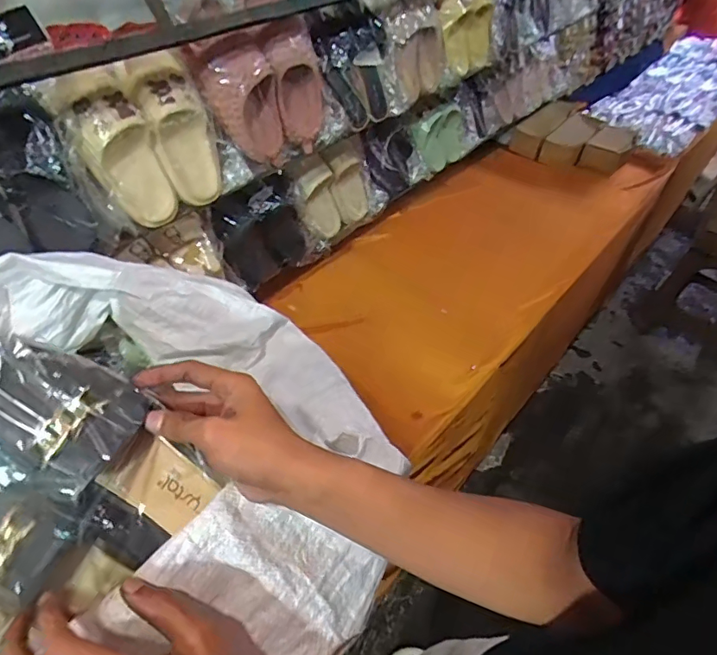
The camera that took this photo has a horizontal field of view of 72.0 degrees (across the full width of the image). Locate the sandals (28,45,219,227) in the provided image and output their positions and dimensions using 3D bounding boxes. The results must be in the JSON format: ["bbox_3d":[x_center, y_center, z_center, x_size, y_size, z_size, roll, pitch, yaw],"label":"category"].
[{"bbox_3d":[-0.314,-0.277,0.738,0.085,0.221,0.201,22,47,42],"label":"sandals"}]

